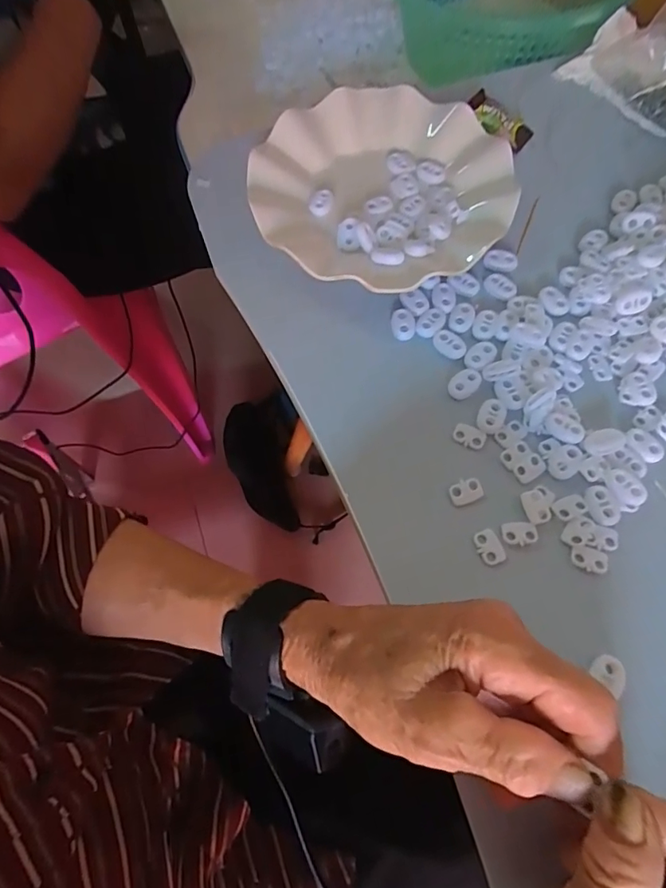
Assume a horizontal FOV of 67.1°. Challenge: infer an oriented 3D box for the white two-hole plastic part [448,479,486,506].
[{"bbox_3d":[0.073,0.026,0.275,0.018,0.004,0.013,-15,65,-5],"label":"white two-hole plastic part"}]

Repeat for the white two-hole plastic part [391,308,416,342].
[{"bbox_3d":[0.044,-0.075,0.316,0.015,0.008,0.019,4,65,5],"label":"white two-hole plastic part"}]

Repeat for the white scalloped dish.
[{"bbox_3d":[0.034,-0.173,0.347,0.171,0.039,0.170,-1,64,2],"label":"white scalloped dish"}]

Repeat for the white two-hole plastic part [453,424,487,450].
[{"bbox_3d":[0.079,-0.005,0.288,0.018,0.004,0.011,24,68,14],"label":"white two-hole plastic part"}]

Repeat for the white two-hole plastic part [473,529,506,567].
[{"bbox_3d":[0.082,0.054,0.262,0.013,0.004,0.018,-25,66,-9],"label":"white two-hole plastic part"}]

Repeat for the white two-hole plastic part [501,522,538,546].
[{"bbox_3d":[0.098,0.047,0.263,0.018,0.004,0.012,-2,64,2],"label":"white two-hole plastic part"}]

